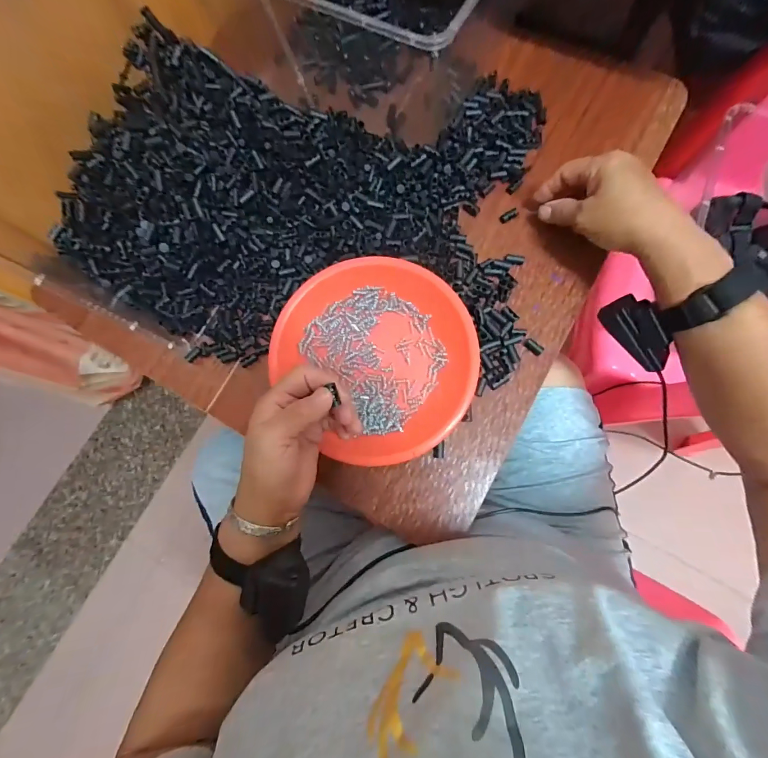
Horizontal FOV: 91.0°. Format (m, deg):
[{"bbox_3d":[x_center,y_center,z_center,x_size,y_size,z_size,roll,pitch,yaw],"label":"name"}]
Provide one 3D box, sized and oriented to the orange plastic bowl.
[{"bbox_3d":[-0.005,-0.023,0.364,0.176,0.030,0.201,-35,84,-6],"label":"orange plastic bowl"}]

